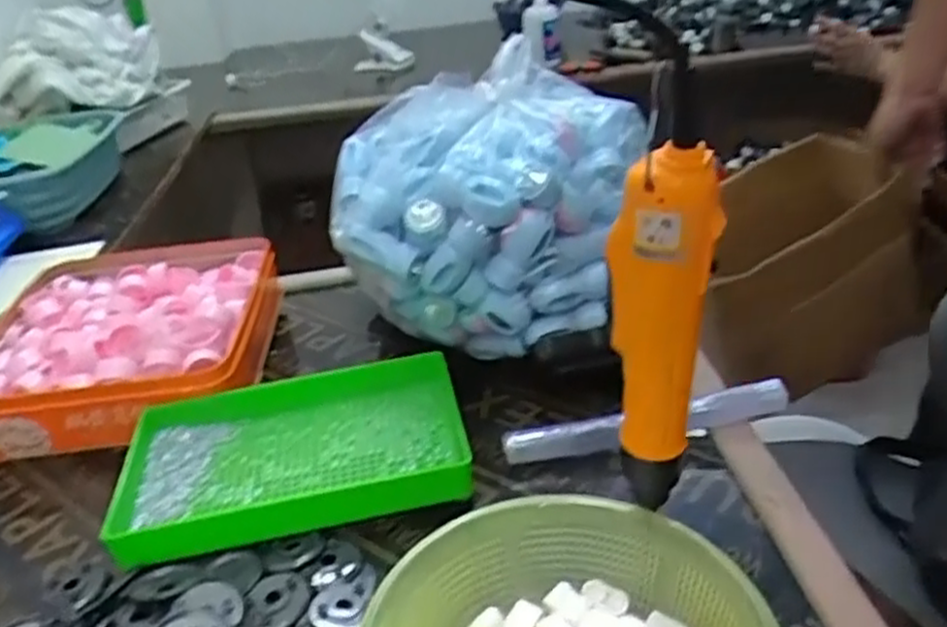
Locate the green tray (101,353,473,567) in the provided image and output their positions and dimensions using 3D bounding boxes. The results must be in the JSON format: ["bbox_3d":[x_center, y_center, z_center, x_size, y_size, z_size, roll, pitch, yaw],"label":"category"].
[{"bbox_3d":[-0.132,0.103,0.575,0.246,0.039,0.155,-10,30,-7],"label":"green tray"}]

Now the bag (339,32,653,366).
[{"bbox_3d":[0.009,-0.094,0.666,0.251,0.175,0.216,6,32,19],"label":"bag"}]

